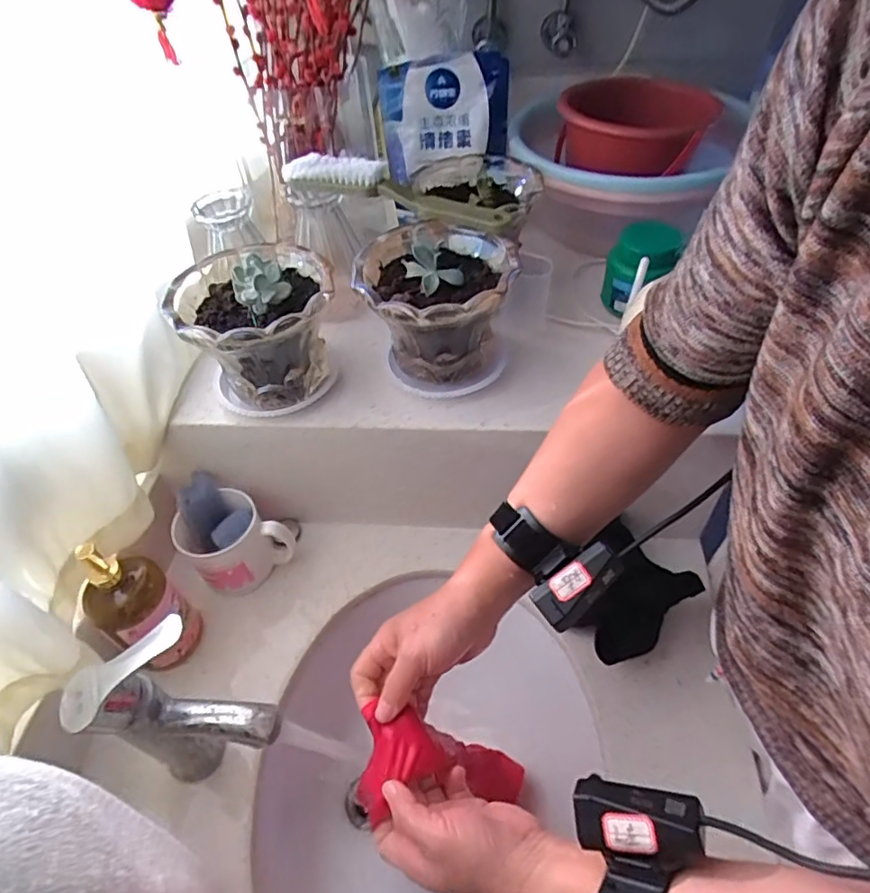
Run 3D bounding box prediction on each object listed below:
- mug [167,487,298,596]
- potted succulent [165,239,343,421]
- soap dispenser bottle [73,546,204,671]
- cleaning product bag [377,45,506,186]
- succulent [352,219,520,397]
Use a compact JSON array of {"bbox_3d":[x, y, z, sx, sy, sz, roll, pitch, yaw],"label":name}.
[{"bbox_3d":[-0.227,0.109,0.671,0.114,0.107,0.083,-33,54,-21],"label":"mug"},{"bbox_3d":[-0.174,-0.121,0.587,0.153,0.146,0.160,-18,50,-10],"label":"potted succulent"},{"bbox_3d":[-0.297,0.160,0.578,0.065,0.193,0.072,31,59,28],"label":"soap dispenser bottle"},{"bbox_3d":[0.012,-0.395,0.696,0.152,0.130,0.033,-4,36,6],"label":"cleaning product bag"},{"bbox_3d":[0.004,-0.137,0.597,0.150,0.129,0.151,-2,50,4],"label":"succulent"}]

